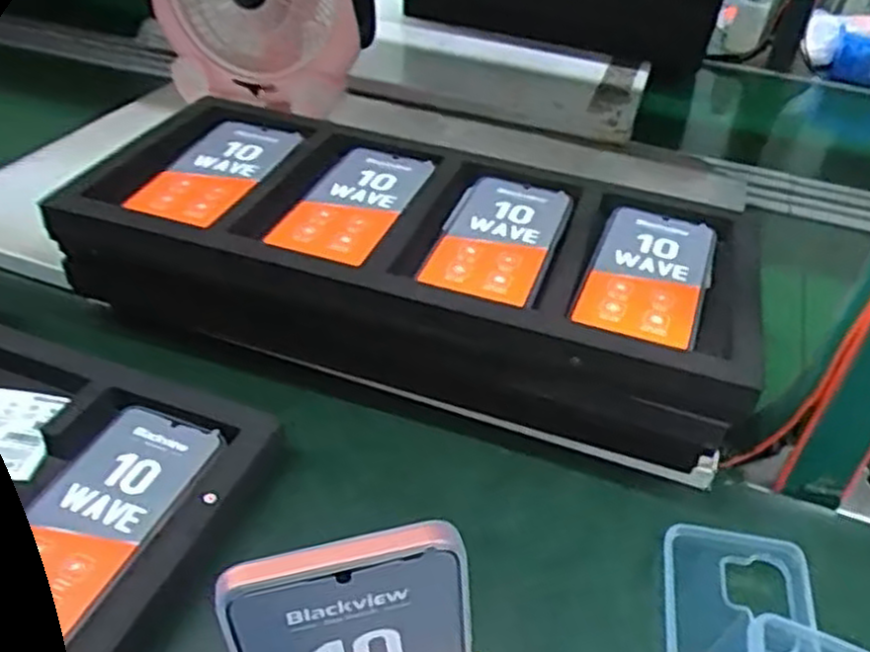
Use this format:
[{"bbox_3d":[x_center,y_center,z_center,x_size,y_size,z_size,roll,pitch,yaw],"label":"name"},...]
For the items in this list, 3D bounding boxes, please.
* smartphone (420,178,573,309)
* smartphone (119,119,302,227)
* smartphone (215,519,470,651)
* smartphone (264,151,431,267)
[{"bbox_3d":[0.047,-0.068,0.567,0.079,0.010,0.166,16,42,13],"label":"smartphone"},{"bbox_3d":[-0.170,-0.122,0.608,0.074,0.015,0.174,14,39,11],"label":"smartphone"},{"bbox_3d":[-0.027,0.134,0.286,0.078,0.159,0.013,-10,35,-9],"label":"smartphone"},{"bbox_3d":[-0.061,-0.095,0.589,0.070,0.009,0.164,16,40,14],"label":"smartphone"}]

